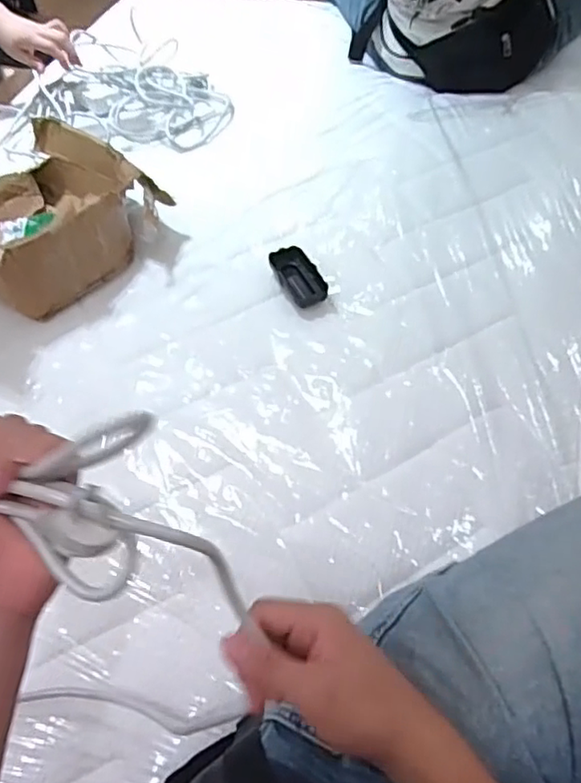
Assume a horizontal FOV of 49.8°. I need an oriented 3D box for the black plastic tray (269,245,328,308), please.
[{"bbox_3d":[0.012,-0.161,0.875,0.050,0.024,0.102,-25,53,-14],"label":"black plastic tray"}]

